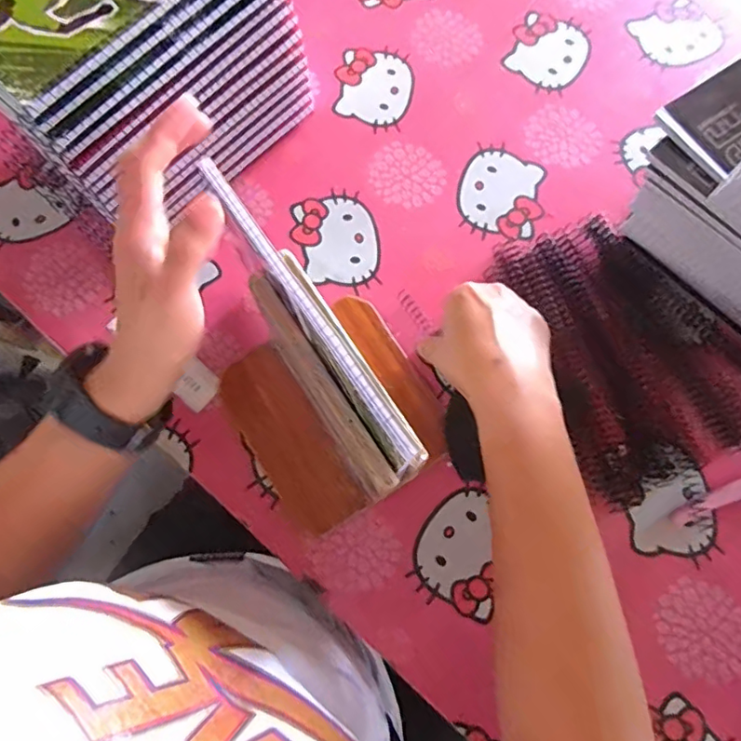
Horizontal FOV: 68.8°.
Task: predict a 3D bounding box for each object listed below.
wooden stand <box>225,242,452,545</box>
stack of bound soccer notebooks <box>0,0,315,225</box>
[{"bbox_3d":[-0.027,0.018,0.358,0.134,0.116,0.142,-32,76,-9],"label":"wooden stand"},{"bbox_3d":[-0.181,-0.229,0.412,0.154,0.177,0.216,41,79,11],"label":"stack of bound soccer notebooks"}]

